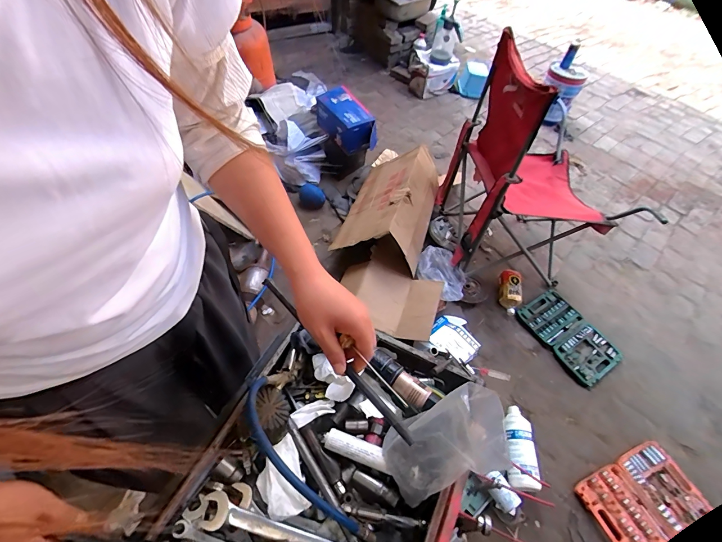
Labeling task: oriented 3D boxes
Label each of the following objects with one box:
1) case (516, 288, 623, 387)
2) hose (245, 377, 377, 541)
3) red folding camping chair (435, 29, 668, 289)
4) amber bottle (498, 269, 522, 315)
[{"bbox_3d":[0.907,0.280,1.542,0.257,0.066,0.408,-24,57,-22],"label":"case"},{"bbox_3d":[-0.076,0.270,0.473,0.018,0.090,0.275,-41,81,3],"label":"hose"},{"bbox_3d":[0.770,-0.395,1.523,0.667,0.908,0.592,0,52,-5],"label":"red folding camping chair"},{"bbox_3d":[0.680,0.095,1.606,0.085,0.058,0.219,6,74,0],"label":"amber bottle"}]

